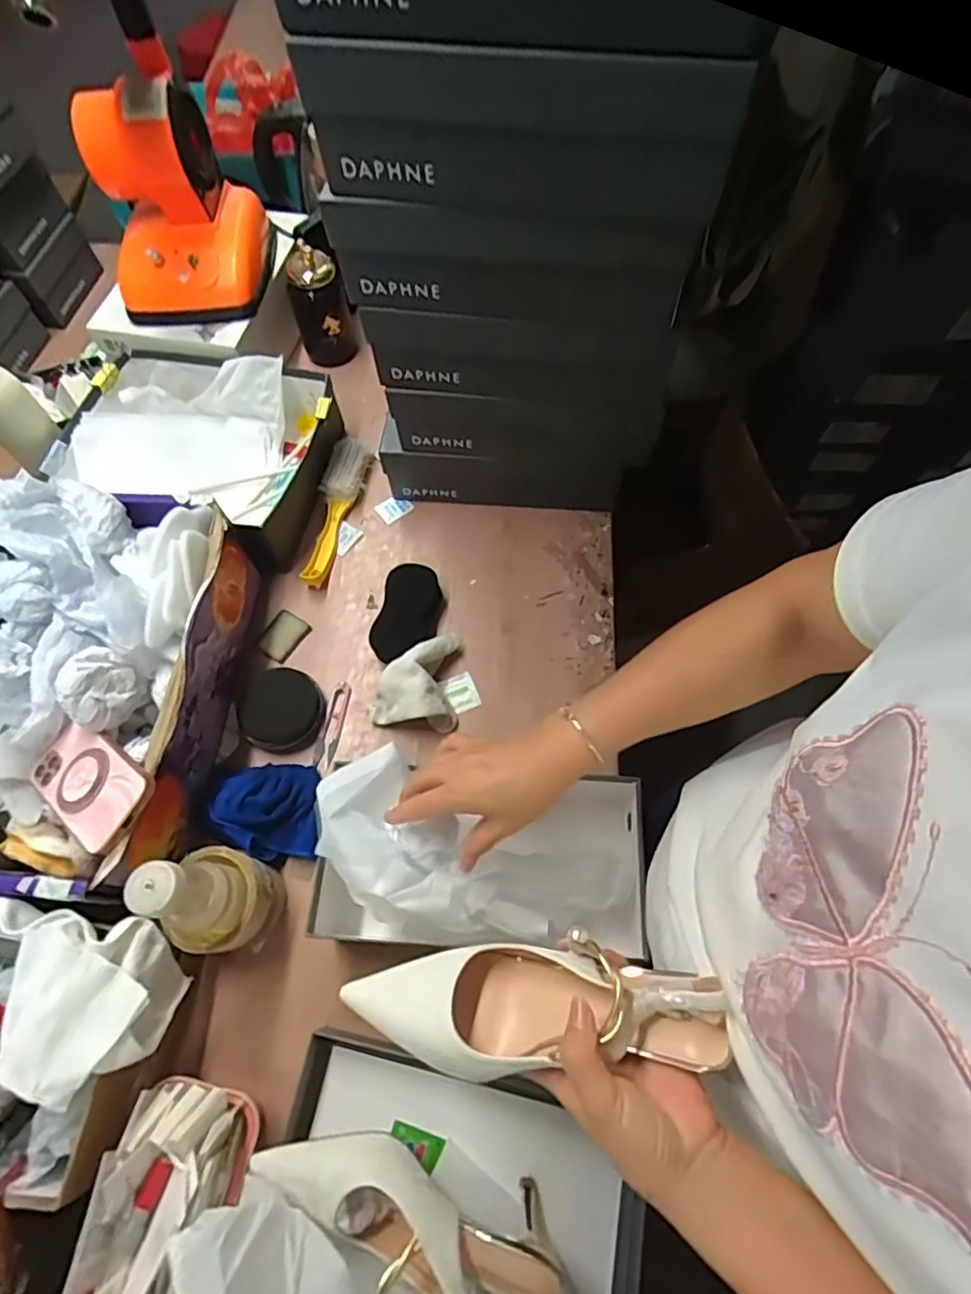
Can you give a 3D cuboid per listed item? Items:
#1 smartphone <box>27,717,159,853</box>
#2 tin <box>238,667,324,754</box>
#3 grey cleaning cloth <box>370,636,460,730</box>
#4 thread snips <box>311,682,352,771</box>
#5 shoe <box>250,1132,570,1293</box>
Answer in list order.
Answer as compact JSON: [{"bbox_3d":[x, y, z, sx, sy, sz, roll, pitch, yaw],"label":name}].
[{"bbox_3d":[-0.358,0.119,0.548,0.149,0.017,0.073,21,66,30],"label":"smartphone"},{"bbox_3d":[-0.229,0.069,0.686,0.086,0.035,0.089,-1,65,1],"label":"tin"},{"bbox_3d":[-0.081,0.034,0.695,0.096,0.051,0.111,1,65,2],"label":"grey cleaning cloth"},{"bbox_3d":[-0.174,0.088,0.698,0.023,0.010,0.100,9,66,6],"label":"thread snips"},{"bbox_3d":[-0.062,0.451,0.468,0.249,0.073,0.103,15,66,8],"label":"shoe"}]

